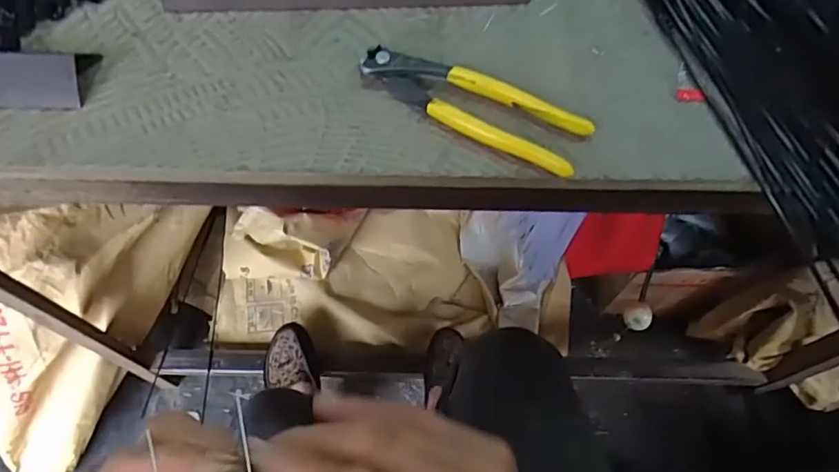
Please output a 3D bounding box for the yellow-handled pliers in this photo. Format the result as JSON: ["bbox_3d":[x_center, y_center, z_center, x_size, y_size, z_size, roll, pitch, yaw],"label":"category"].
[{"bbox_3d":[0.035,-0.093,0.384,0.161,0.014,0.043,26,66,11],"label":"yellow-handled pliers"}]

